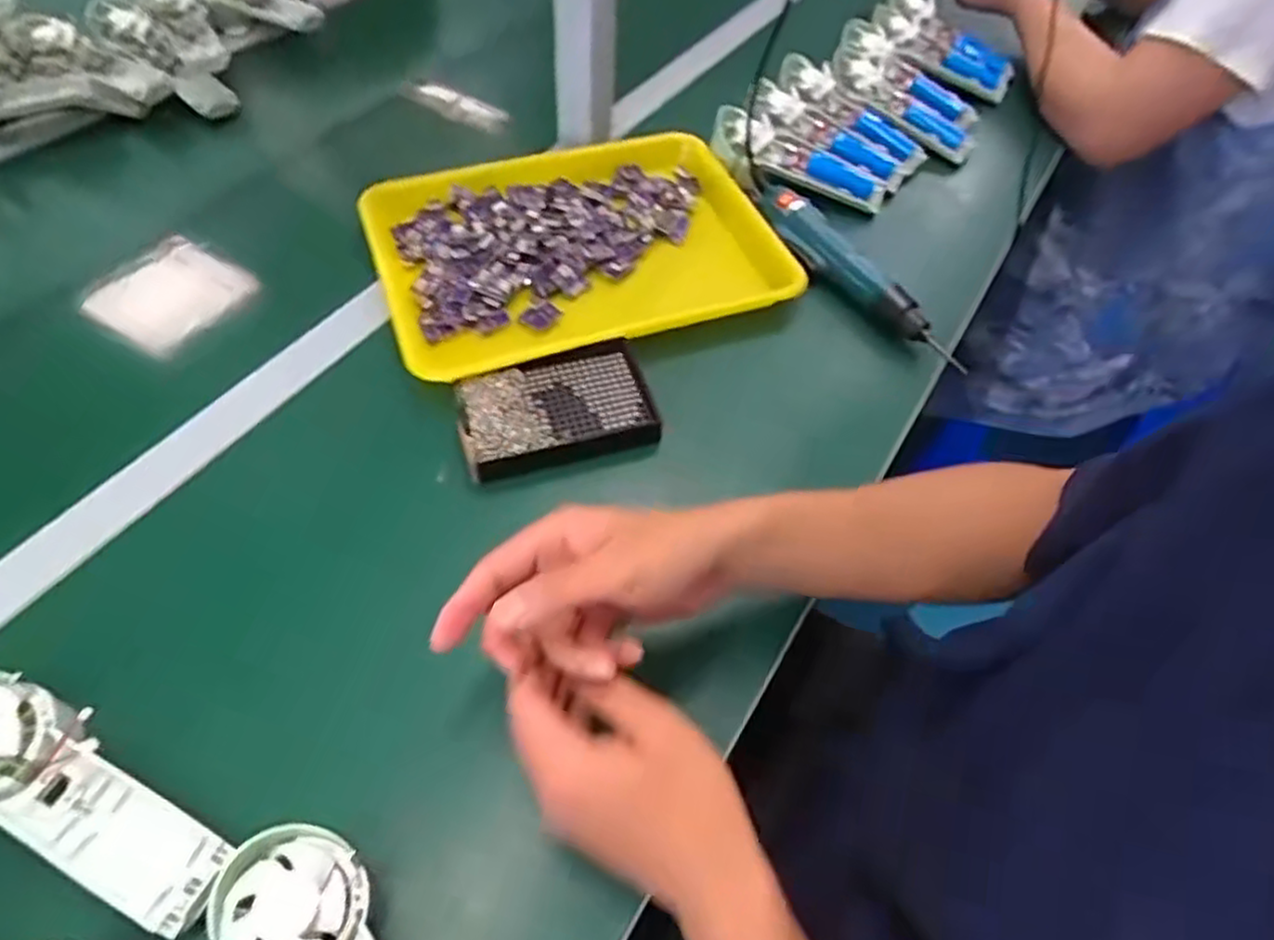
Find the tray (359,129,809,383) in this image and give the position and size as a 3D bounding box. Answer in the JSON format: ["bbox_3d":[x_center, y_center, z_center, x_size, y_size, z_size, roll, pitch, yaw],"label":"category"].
[{"bbox_3d":[-0.052,-0.199,0.639,0.335,0.037,0.245,-16,57,-14],"label":"tray"}]

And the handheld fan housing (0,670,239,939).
[{"bbox_3d":[-0.279,0.154,0.352,0.175,0.030,0.062,20,56,11],"label":"handheld fan housing"}]

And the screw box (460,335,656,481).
[{"bbox_3d":[-0.060,-0.045,0.536,0.138,0.023,0.088,-14,57,-13],"label":"screw box"}]

